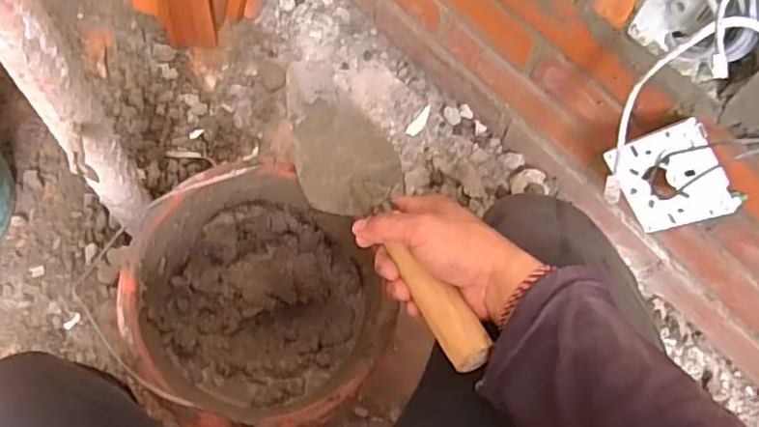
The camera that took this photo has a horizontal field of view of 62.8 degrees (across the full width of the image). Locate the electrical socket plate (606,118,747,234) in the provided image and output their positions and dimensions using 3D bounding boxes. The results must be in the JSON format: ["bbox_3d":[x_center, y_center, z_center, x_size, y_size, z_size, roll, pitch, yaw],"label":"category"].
[{"bbox_3d":[0.259,-0.030,0.558,0.013,0.090,0.088,-34,96,-36],"label":"electrical socket plate"}]

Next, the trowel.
[{"bbox_3d":[-0.005,-0.011,0.496,0.081,0.056,0.309,-22,51,-11],"label":"trowel"}]

